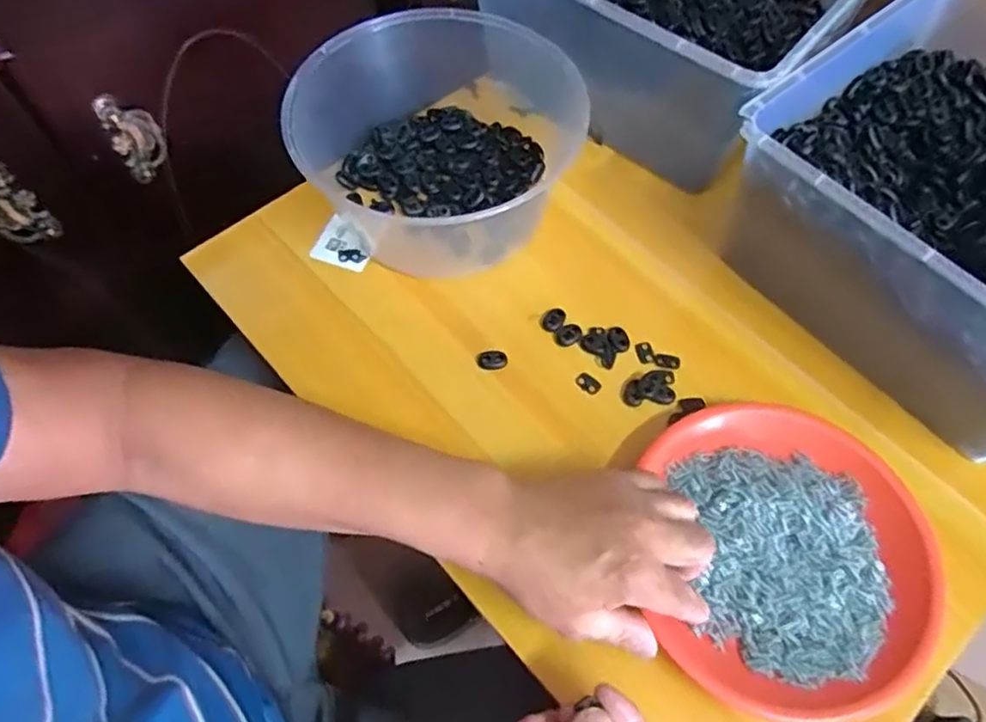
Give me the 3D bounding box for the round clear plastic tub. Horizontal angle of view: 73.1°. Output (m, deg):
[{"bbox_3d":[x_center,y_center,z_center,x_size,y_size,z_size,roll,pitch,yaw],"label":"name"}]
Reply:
[{"bbox_3d":[-0.048,-0.186,0.561,0.229,0.108,0.202,-21,62,-12],"label":"round clear plastic tub"}]

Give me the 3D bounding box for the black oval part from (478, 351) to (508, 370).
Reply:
[{"bbox_3d":[0.000,-0.001,0.509,0.022,0.009,0.014,-1,60,-1],"label":"black oval part"}]

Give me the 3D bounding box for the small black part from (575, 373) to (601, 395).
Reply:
[{"bbox_3d":[0.072,0.017,0.503,0.019,0.004,0.013,41,68,21],"label":"small black part"}]

